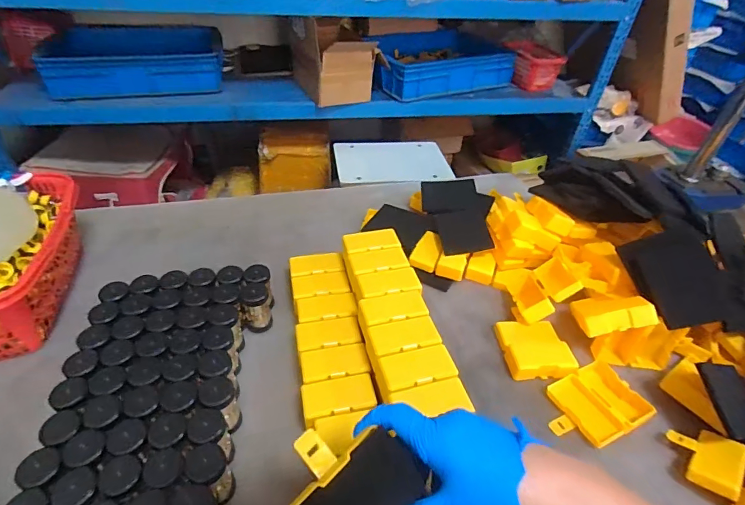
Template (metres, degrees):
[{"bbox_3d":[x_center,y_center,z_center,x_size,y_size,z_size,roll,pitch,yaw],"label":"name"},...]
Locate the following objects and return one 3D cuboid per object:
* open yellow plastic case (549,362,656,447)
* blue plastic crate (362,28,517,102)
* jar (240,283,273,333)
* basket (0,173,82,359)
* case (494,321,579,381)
[{"bbox_3d":[0.265,0.186,0.498,0.109,0.032,0.083,-18,46,-24],"label":"open yellow plastic case"},{"bbox_3d":[0.243,-0.687,1.482,0.525,0.127,0.342,-8,43,-14],"label":"blue plastic crate"},{"bbox_3d":[-0.156,0.077,0.561,0.034,0.067,0.032,3,41,-2],"label":"jar"},{"bbox_3d":[-0.514,0.017,0.553,0.199,0.103,0.272,-7,42,-13],"label":"basket"},{"bbox_3d":[0.219,0.129,0.555,0.081,0.023,0.086,-1,42,-7],"label":"case"}]

